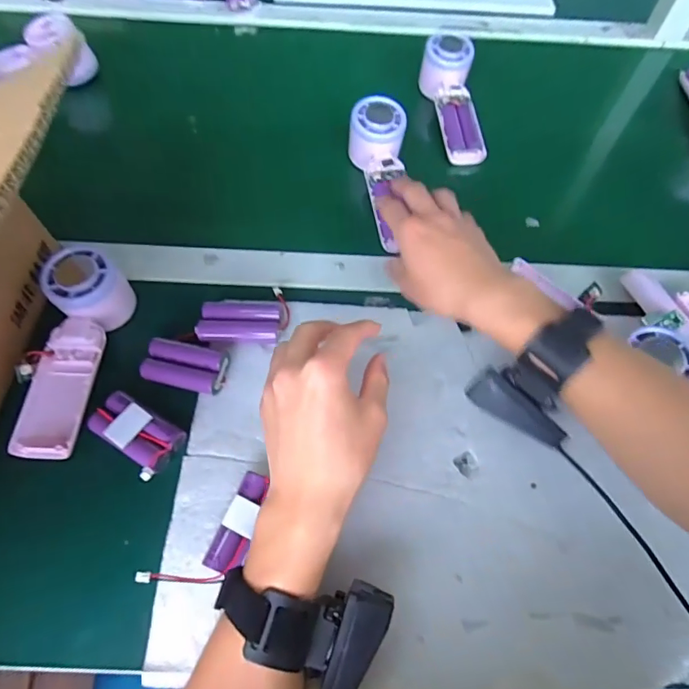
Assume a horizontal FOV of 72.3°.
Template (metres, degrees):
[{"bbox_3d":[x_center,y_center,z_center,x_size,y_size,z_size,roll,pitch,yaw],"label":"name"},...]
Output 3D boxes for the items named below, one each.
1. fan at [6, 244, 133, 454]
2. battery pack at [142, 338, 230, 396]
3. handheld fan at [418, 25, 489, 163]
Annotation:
[{"bbox_3d":[-0.219,0.004,0.373,0.057,0.047,0.167,6,65,1],"label":"fan"},{"bbox_3d":[-0.128,0.015,0.382,0.067,0.013,0.038,12,65,4],"label":"battery pack"},{"bbox_3d":[0.132,-0.283,0.546,0.060,0.050,0.172,-8,79,-6],"label":"handheld fan"}]

